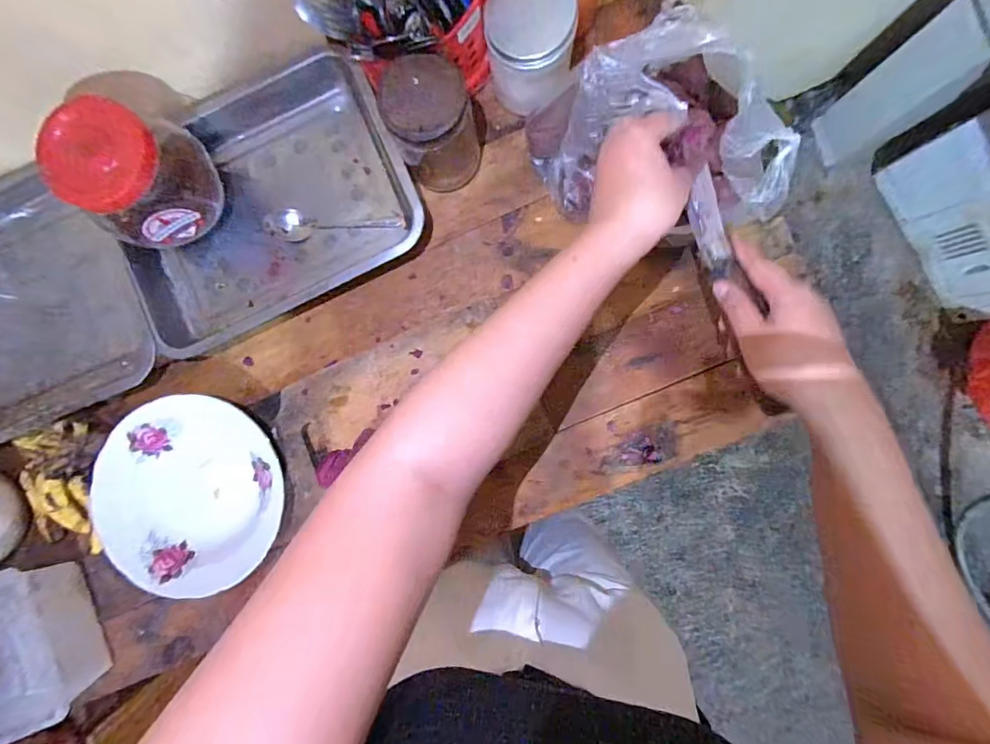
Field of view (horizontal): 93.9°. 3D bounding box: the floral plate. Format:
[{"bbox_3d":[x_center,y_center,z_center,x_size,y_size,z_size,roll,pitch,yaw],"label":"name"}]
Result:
[{"bbox_3d":[-0.341,0.136,0.521,0.201,0.034,0.194,0,89,3],"label":"floral plate"}]

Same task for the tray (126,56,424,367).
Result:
[{"bbox_3d":[-0.273,-0.199,0.531,0.328,0.060,0.258,-25,88,2],"label":"tray"}]

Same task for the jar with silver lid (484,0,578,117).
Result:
[{"bbox_3d":[0.035,-0.330,0.474,0.085,0.097,0.089,0,89,3],"label":"jar with silver lid"}]

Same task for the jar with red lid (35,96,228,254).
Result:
[{"bbox_3d":[-0.362,-0.197,0.482,0.095,0.134,0.110,3,89,3],"label":"jar with red lid"}]

